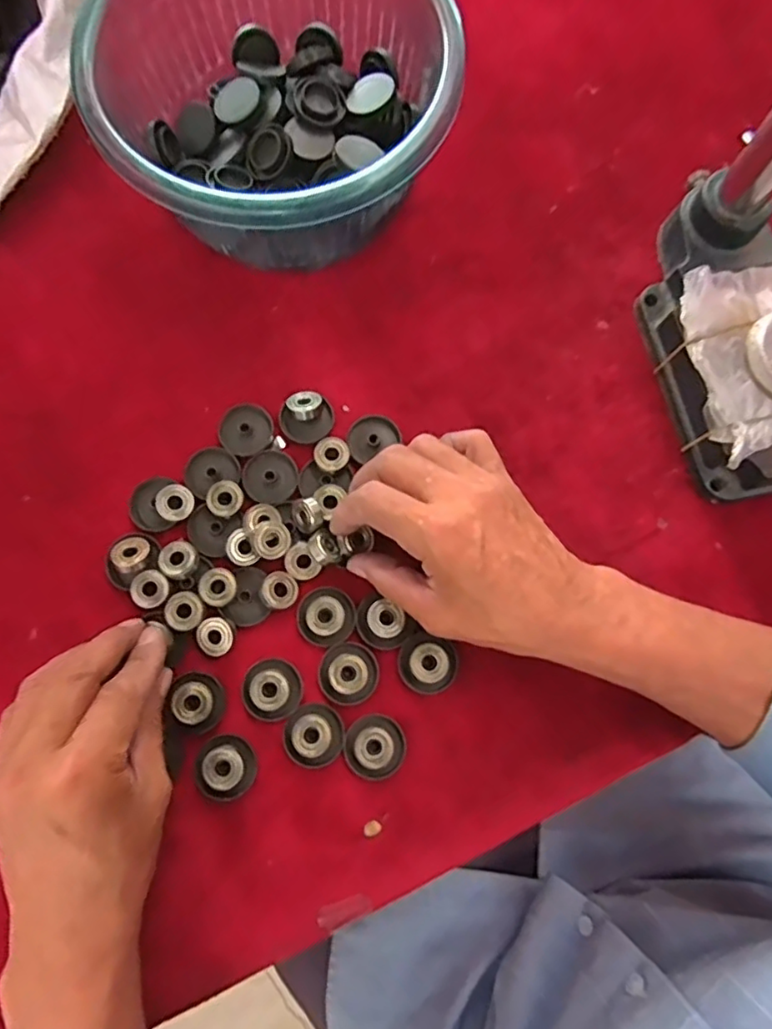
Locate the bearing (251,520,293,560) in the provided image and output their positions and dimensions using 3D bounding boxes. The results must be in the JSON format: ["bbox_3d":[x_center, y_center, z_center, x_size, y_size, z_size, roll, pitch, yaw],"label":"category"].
[{"bbox_3d":[-0.065,0.015,0.343,0.021,0.009,0.022,0,77,0],"label":"bearing"}]

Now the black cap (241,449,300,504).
[{"bbox_3d":[-0.069,-0.022,0.362,0.032,0.011,0.034,0,77,0],"label":"black cap"}]

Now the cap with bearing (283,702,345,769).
[{"bbox_3d":[-0.039,0.120,0.325,0.031,0.012,0.032,0,77,0],"label":"cap with bearing"}]

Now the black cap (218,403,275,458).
[{"bbox_3d":[-0.086,-0.052,0.367,0.032,0.007,0.032,0,77,0],"label":"black cap"}]

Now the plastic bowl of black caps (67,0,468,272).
[{"bbox_3d":[-0.062,-0.248,0.375,0.200,0.094,0.205,0,77,0],"label":"plastic bowl of black caps"}]

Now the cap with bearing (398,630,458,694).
[{"bbox_3d":[0.023,0.084,0.332,0.032,0.011,0.030,0,77,0],"label":"cap with bearing"}]

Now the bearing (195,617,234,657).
[{"bbox_3d":[-0.096,0.069,0.336,0.019,0.004,0.021,-36,79,-8],"label":"bearing"}]

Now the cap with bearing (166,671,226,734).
[{"bbox_3d":[-0.103,0.103,0.326,0.026,0.012,0.031,-10,77,-2],"label":"cap with bearing"}]

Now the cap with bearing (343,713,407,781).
[{"bbox_3d":[-0.006,0.126,0.324,0.032,0.010,0.033,0,77,0],"label":"cap with bearing"}]

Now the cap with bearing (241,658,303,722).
[{"bbox_3d":[-0.064,0.097,0.329,0.032,0.012,0.033,0,77,0],"label":"cap with bearing"}]

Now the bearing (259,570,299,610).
[{"bbox_3d":[-0.061,0.043,0.340,0.021,0.004,0.021,6,73,-19],"label":"bearing"}]

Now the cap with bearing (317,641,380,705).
[{"bbox_3d":[-0.021,0.088,0.331,0.033,0.009,0.033,0,77,0],"label":"cap with bearing"}]

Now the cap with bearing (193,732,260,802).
[{"bbox_3d":[-0.087,0.137,0.321,0.032,0.014,0.032,0,77,0],"label":"cap with bearing"}]

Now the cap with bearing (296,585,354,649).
[{"bbox_3d":[-0.034,0.058,0.338,0.032,0.006,0.032,0,77,0],"label":"cap with bearing"}]

